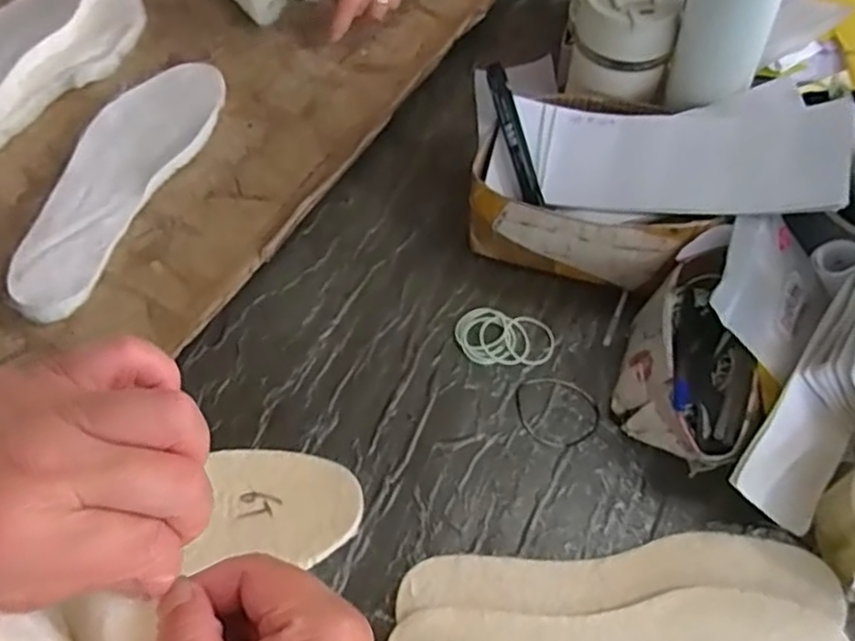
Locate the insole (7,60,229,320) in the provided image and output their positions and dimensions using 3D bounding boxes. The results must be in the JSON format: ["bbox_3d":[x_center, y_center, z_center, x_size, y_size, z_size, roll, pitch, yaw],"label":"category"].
[{"bbox_3d":[-0.275,-0.123,0.631,0.098,0.022,0.288,16,60,11],"label":"insole"}]

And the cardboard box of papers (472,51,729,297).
[{"bbox_3d":[0.132,-0.111,0.601,0.187,0.104,0.147,16,60,11],"label":"cardboard box of papers"}]

